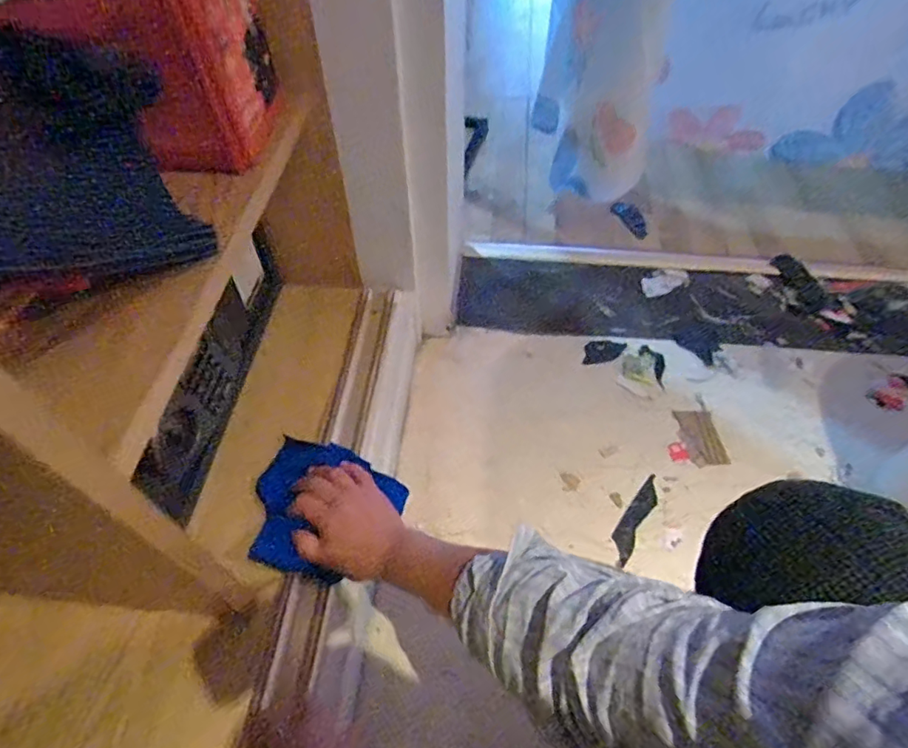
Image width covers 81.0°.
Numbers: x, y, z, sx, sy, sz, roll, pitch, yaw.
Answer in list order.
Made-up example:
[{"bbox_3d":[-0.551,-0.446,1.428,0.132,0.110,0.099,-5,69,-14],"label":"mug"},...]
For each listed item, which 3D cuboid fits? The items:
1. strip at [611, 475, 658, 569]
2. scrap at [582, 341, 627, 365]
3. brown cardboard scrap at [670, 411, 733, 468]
[{"bbox_3d":[0.249,0.195,0.724,0.031,0.011,0.133,30,57,20],"label":"strip"},{"bbox_3d":[0.254,-0.038,0.898,0.074,0.008,0.041,-3,52,-4],"label":"scrap"},{"bbox_3d":[0.370,0.093,0.798,0.057,0.007,0.095,-5,52,-5],"label":"brown cardboard scrap"}]

